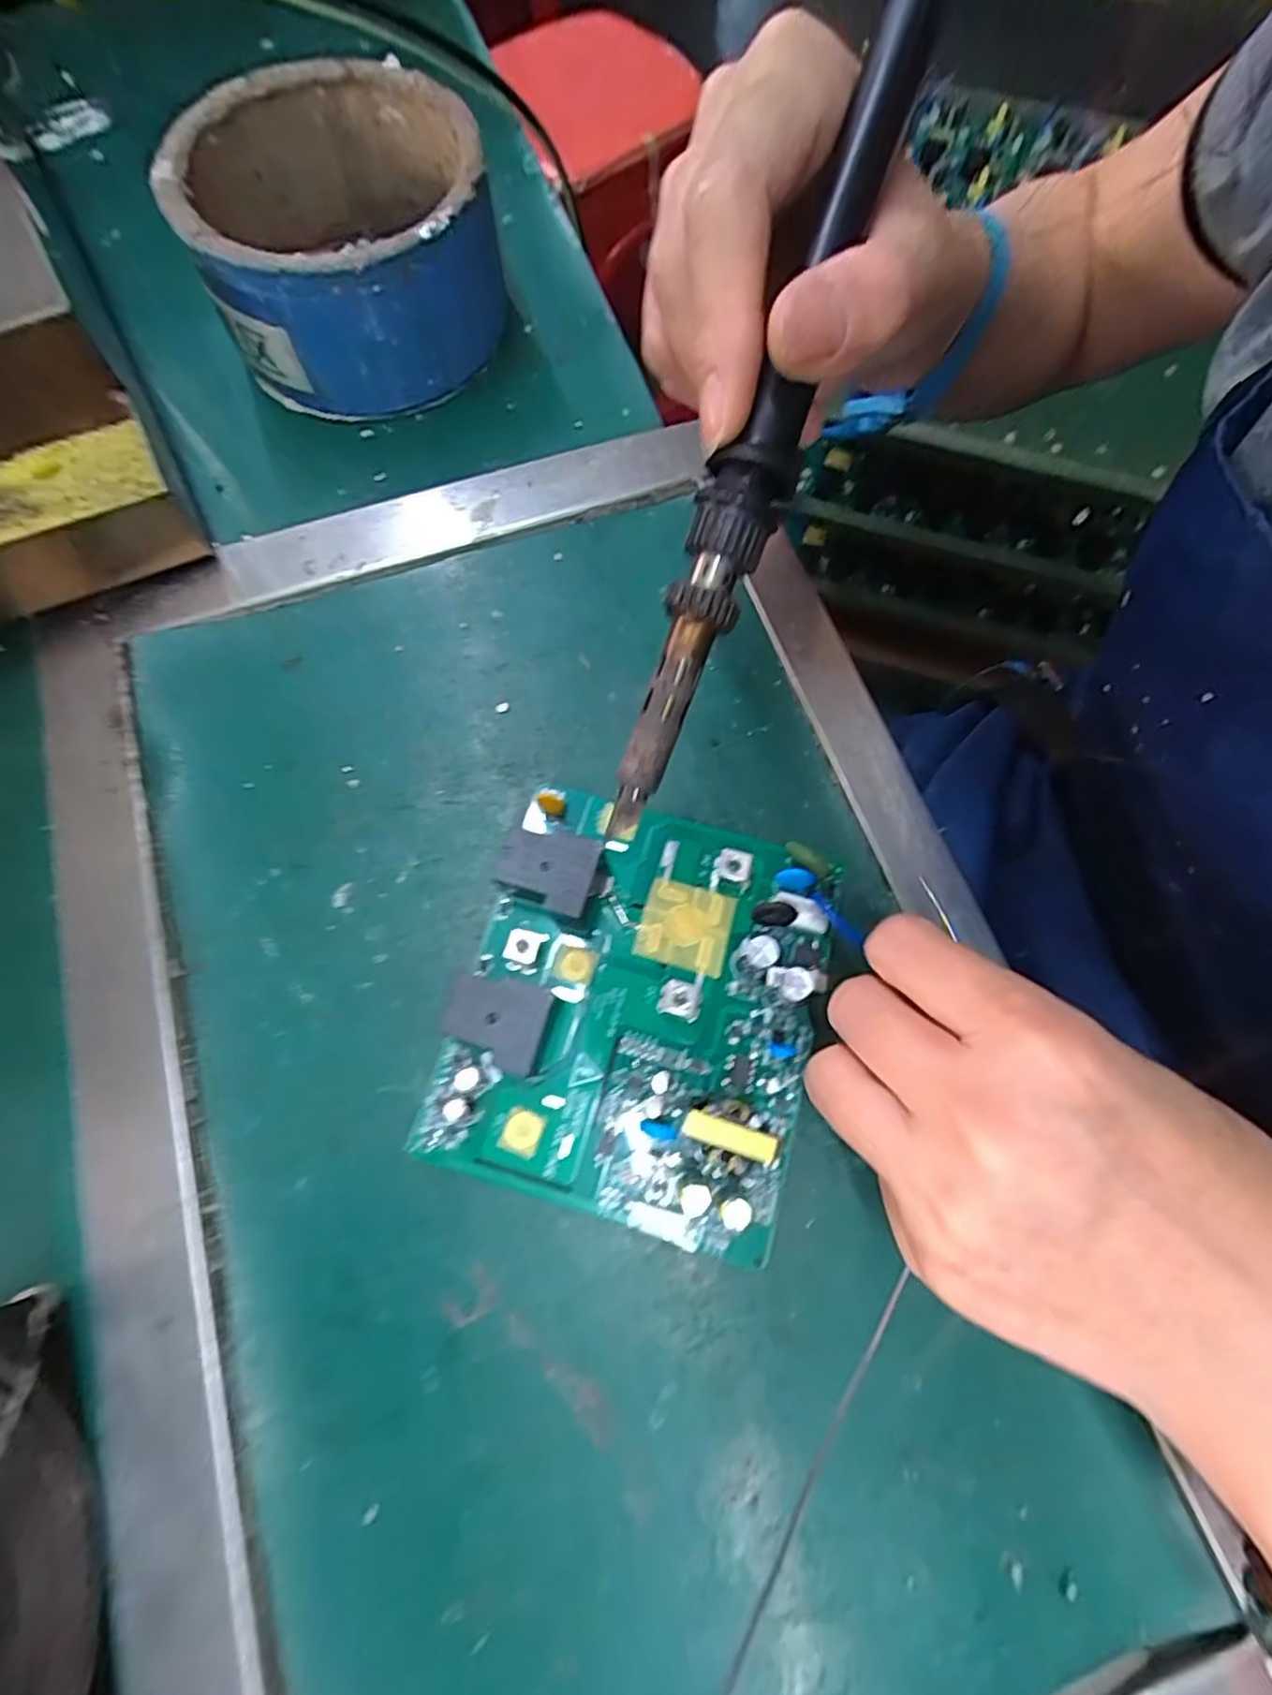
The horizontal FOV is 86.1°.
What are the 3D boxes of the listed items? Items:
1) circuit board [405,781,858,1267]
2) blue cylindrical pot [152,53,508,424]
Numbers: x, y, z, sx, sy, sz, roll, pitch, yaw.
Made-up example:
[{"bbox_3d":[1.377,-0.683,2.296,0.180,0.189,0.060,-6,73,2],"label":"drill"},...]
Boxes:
[{"bbox_3d":[0.002,0.046,0.215,0.112,0.023,0.129,16,73,5],"label":"circuit board"},{"bbox_3d":[-0.121,-0.250,0.285,0.114,0.066,0.117,0,72,0],"label":"blue cylindrical pot"}]

